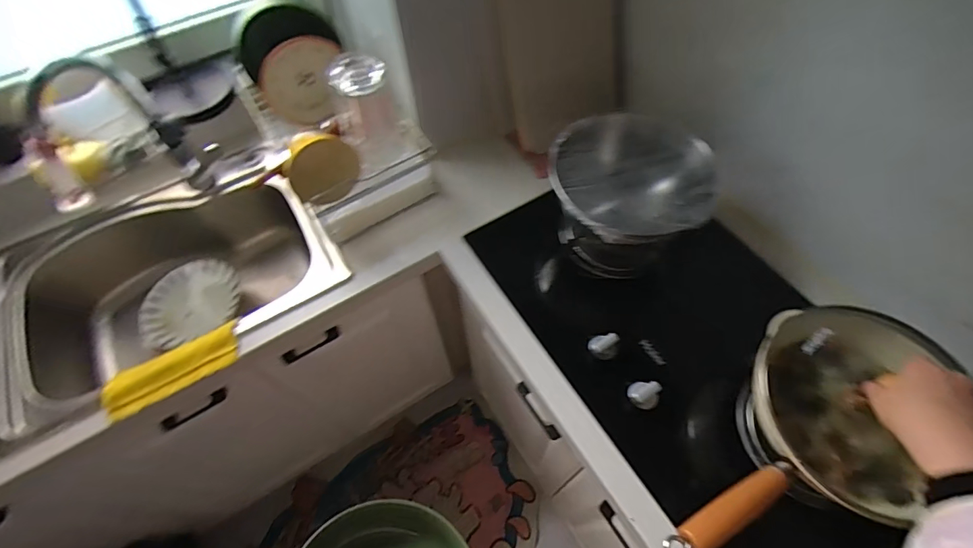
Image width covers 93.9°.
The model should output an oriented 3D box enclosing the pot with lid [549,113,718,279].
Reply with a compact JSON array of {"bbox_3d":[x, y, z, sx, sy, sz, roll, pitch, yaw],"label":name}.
[{"bbox_3d":[0.219,-0.102,0.742,0.241,0.206,0.191,4,60,5],"label":"pot with lid"}]

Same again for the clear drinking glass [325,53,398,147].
[{"bbox_3d":[-0.202,-0.279,0.768,0.093,0.154,0.077,-11,60,-5],"label":"clear drinking glass"}]

